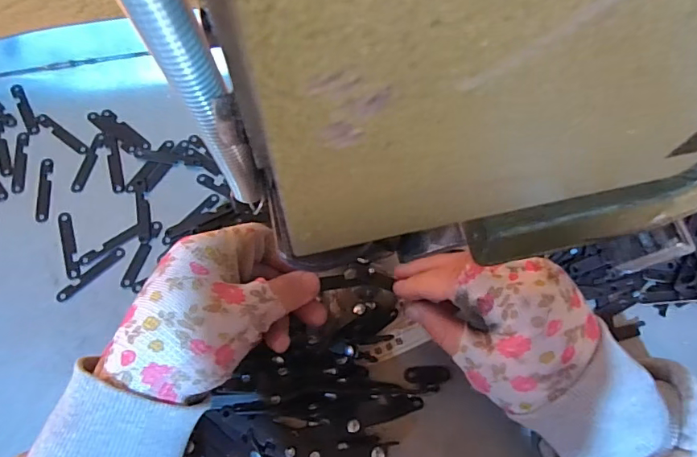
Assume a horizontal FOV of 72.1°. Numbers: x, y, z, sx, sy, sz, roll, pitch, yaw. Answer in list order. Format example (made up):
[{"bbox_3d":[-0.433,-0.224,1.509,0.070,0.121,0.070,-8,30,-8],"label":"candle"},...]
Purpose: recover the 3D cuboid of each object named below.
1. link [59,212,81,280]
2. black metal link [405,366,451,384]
[{"bbox_3d":[-0.199,0.012,0.341,0.009,0.004,0.052,-19,71,-8],"label":"link"},{"bbox_3d":[0.052,0.096,0.316,0.028,0.004,0.011,-1,70,-2],"label":"black metal link"}]

